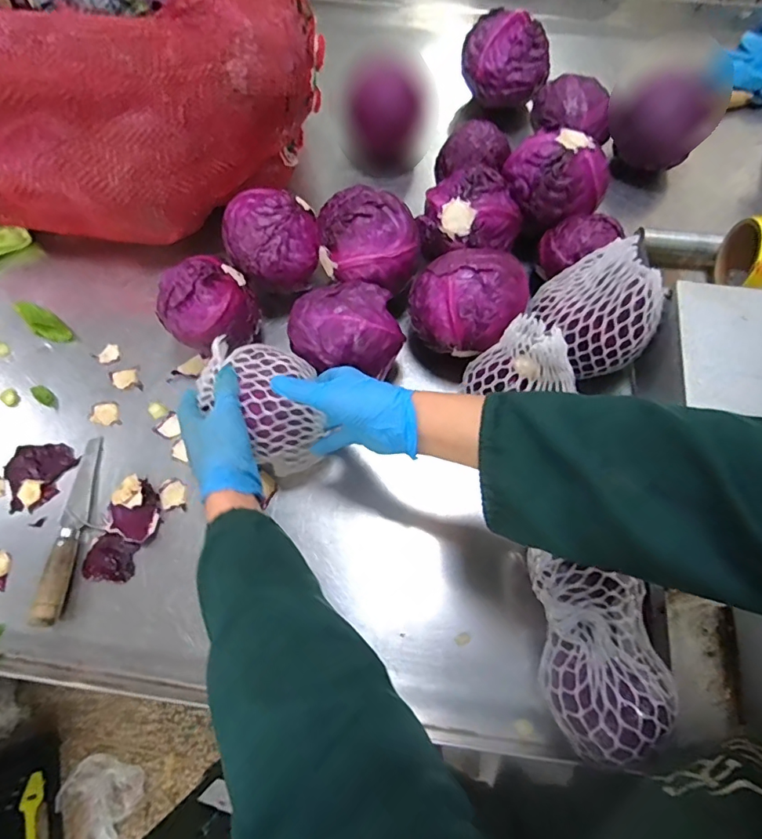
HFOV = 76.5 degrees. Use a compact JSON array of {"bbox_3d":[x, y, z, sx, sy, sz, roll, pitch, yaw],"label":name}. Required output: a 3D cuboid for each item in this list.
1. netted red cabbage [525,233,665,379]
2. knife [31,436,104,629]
[{"bbox_3d":[0.242,-0.123,0.524,0.121,0.107,0.126,-35,73,-13],"label":"netted red cabbage"},{"bbox_3d":[-0.341,0.111,0.525,0.026,0.034,0.203,-3,68,-2],"label":"knife"}]

